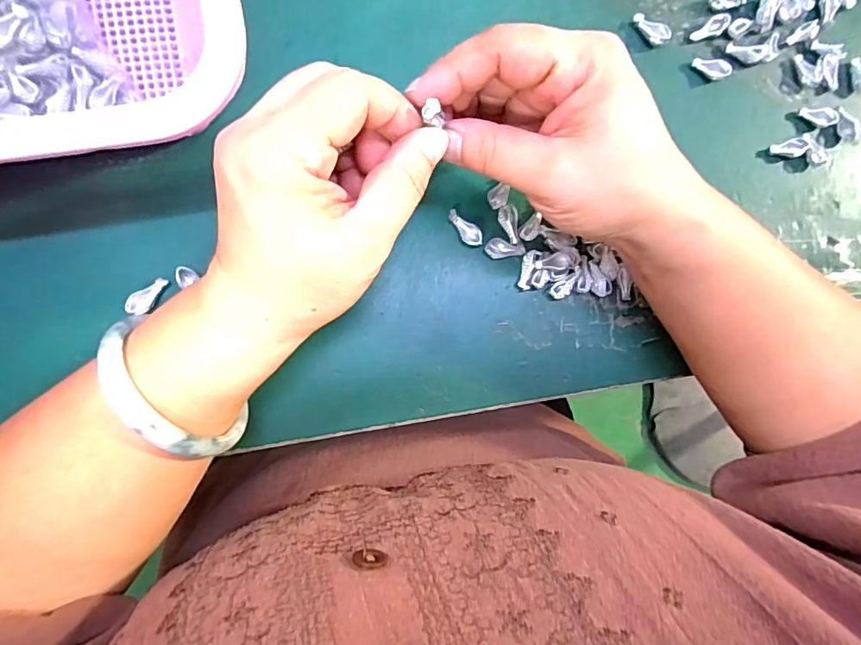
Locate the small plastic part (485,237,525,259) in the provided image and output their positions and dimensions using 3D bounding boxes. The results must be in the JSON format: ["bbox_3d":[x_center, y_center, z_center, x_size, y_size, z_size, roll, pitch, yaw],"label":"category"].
[{"bbox_3d":[0.040,-0.040,0.273,0.020,0.004,0.010,-8,89,-7],"label":"small plastic part"}]

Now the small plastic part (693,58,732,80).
[{"bbox_3d":[0.162,-0.147,0.292,0.021,0.008,0.010,10,87,-7],"label":"small plastic part"}]

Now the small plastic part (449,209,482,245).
[{"bbox_3d":[0.019,-0.051,0.272,0.010,0.005,0.023,-35,92,-7],"label":"small plastic part"}]

